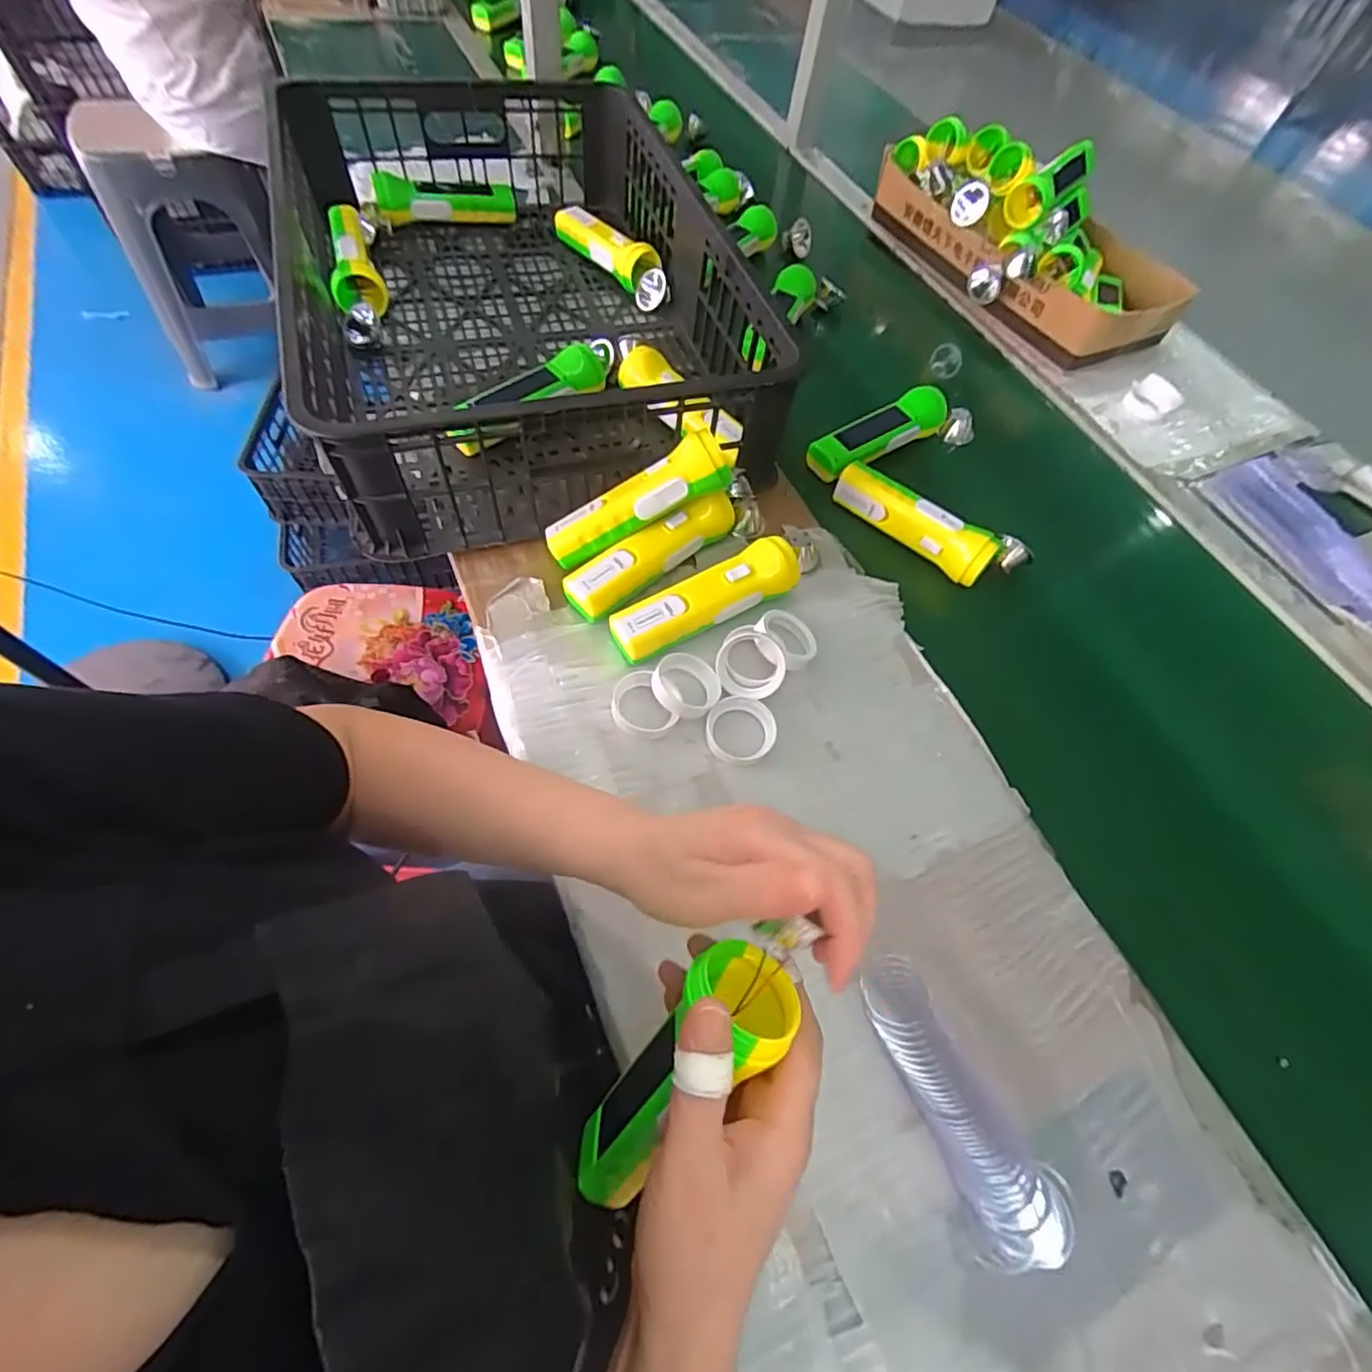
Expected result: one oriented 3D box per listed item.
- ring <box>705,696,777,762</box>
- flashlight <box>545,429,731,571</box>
[{"bbox_3d":[0.043,0.033,0.480,0.055,0.008,0.052,3,61,-5],"label":"ring"},{"bbox_3d":[-0.042,-0.154,0.524,0.163,0.039,0.045,-28,66,4],"label":"flashlight"}]

